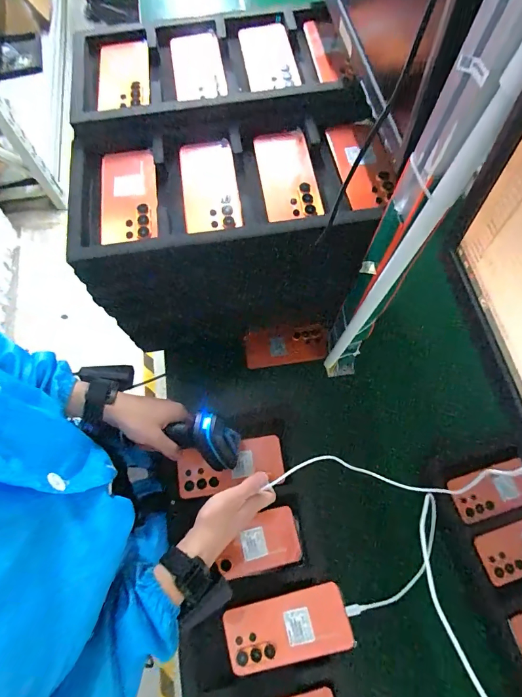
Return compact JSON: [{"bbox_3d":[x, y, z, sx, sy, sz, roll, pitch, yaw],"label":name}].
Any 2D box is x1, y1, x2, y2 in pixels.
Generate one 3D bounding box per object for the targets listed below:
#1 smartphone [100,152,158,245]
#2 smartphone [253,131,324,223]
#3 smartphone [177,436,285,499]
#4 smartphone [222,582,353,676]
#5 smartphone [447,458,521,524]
[{"bbox_3d":[-0.187,-0.214,0.520,0.076,0.010,0.151,-8,69,-3],"label":"smartphone"},{"bbox_3d":[0.038,-0.251,0.539,0.078,0.012,0.167,-8,69,-3],"label":"smartphone"},{"bbox_3d":[-0.049,0.191,0.598,0.168,0.015,0.075,-8,69,-3],"label":"smartphone"},{"bbox_3d":[0.033,0.389,0.512,0.173,0.006,0.080,-18,69,5],"label":"smartphone"},{"bbox_3d":[0.424,0.260,0.677,0.152,0.013,0.074,-14,70,-6],"label":"smartphone"}]

